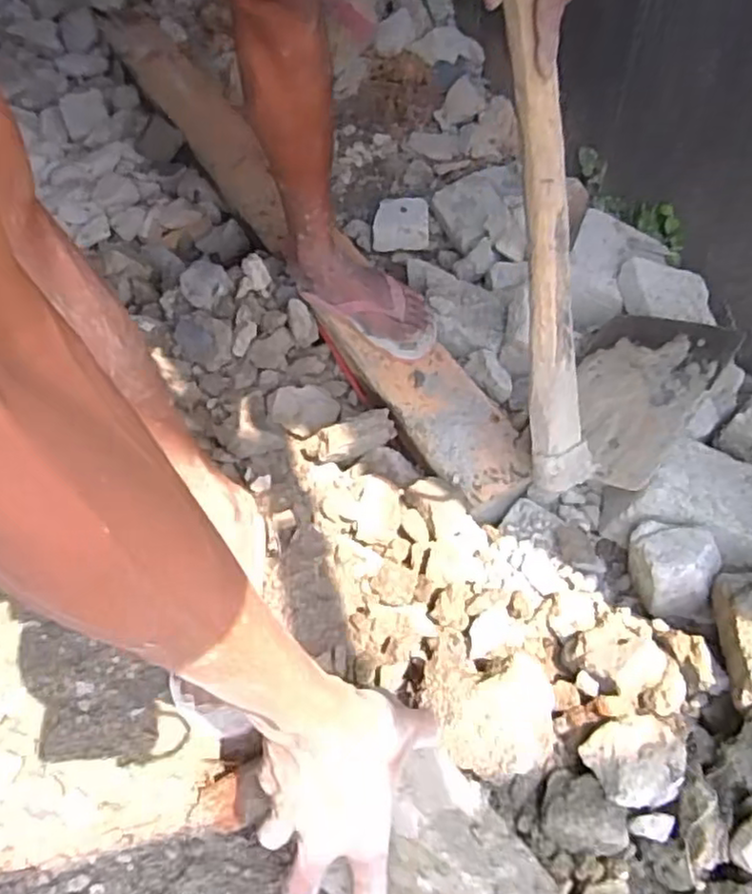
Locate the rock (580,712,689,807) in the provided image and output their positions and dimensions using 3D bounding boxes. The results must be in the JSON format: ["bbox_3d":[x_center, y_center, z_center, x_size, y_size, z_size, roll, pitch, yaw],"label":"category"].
[{"bbox_3d":[0.206,0.249,0.540,0.075,0.044,0.064,-19,55,-14],"label":"rock"}]

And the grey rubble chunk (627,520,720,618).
[{"bbox_3d":[0.317,0.130,0.728,0.087,0.091,0.084,-7,53,-5],"label":"grey rubble chunk"}]

